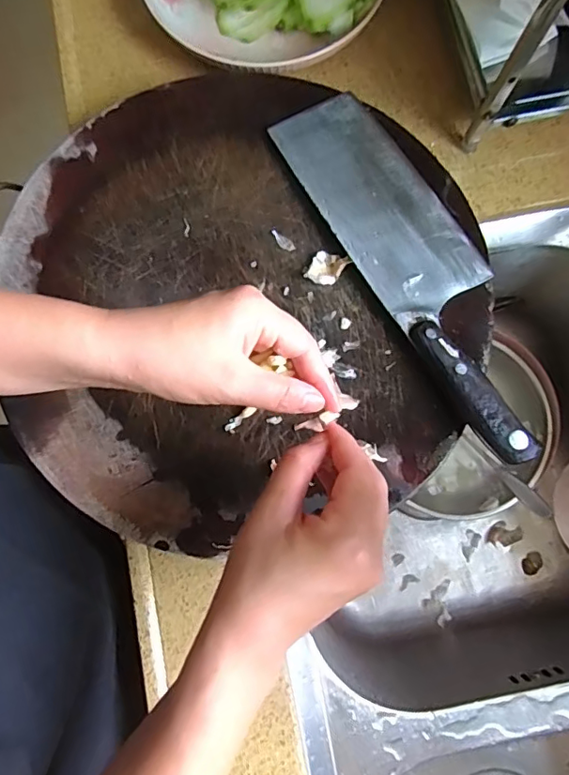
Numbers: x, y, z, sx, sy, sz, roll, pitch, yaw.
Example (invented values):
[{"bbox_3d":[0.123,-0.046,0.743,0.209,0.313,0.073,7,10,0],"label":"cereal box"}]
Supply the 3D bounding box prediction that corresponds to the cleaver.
[{"bbox_3d":[0.096,-0.090,0.374,0.078,0.025,0.291,-31,81,-6],"label":"cleaver"}]

